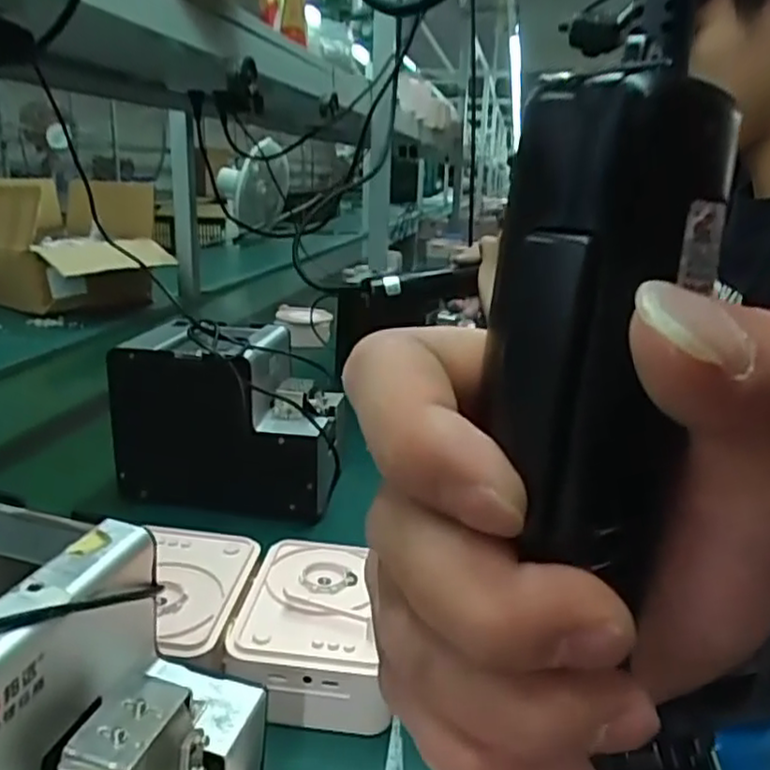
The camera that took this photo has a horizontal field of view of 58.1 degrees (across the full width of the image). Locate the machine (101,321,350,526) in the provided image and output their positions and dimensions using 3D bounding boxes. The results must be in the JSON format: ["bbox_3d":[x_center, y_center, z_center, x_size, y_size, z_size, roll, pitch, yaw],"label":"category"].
[{"bbox_3d":[-0.133,0.025,0.639,0.190,0.146,0.139,5,17,6],"label":"machine"}]

